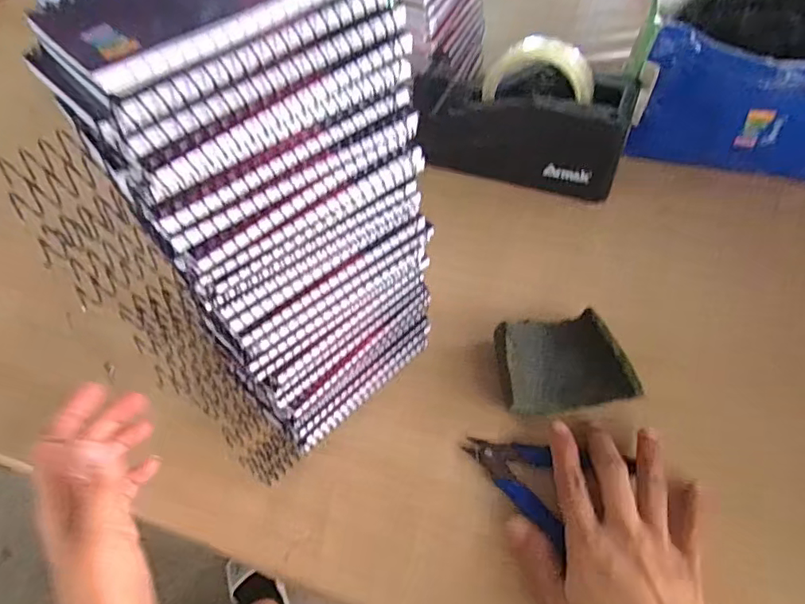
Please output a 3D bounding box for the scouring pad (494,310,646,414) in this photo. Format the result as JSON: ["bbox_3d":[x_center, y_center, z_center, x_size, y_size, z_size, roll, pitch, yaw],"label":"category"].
[{"bbox_3d":[0.113,0.046,0.399,0.085,0.028,0.067,-8,54,-1],"label":"scouring pad"}]

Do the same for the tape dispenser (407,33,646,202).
[{"bbox_3d":[0.109,-0.170,0.505,0.180,0.107,0.078,14,57,15],"label":"tape dispenser"}]

